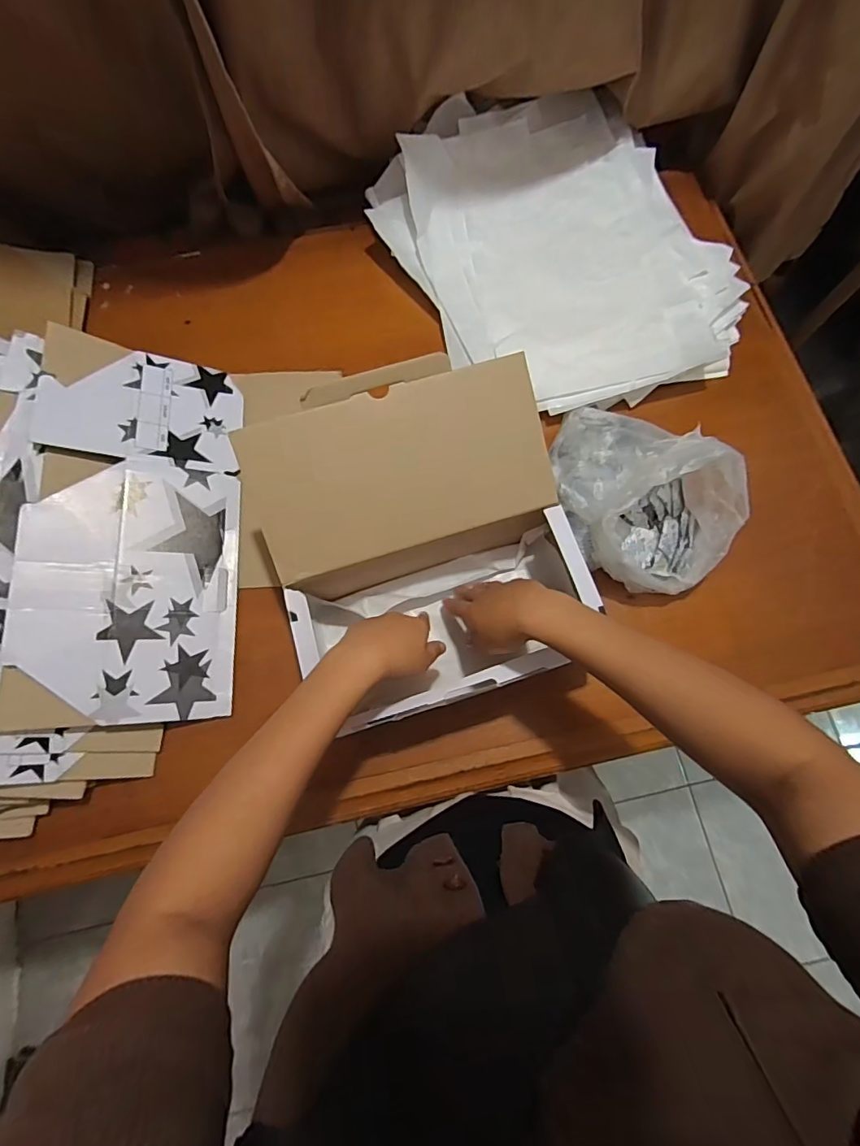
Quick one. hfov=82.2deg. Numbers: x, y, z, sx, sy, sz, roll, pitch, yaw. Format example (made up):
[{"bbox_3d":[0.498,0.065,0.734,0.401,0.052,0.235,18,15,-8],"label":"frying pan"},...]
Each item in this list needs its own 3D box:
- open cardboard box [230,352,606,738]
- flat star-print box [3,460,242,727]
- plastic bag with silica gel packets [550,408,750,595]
[{"bbox_3d":[-0.004,-0.016,0.492,0.277,0.157,0.280,-16,75,-5],"label":"open cardboard box"},{"bbox_3d":[-0.312,0.014,0.522,0.200,0.008,0.275,4,76,-26],"label":"flat star-print box"},{"bbox_3d":[0.222,-0.092,0.532,0.158,0.109,0.233,-31,77,-9],"label":"plastic bag with silica gel packets"}]

